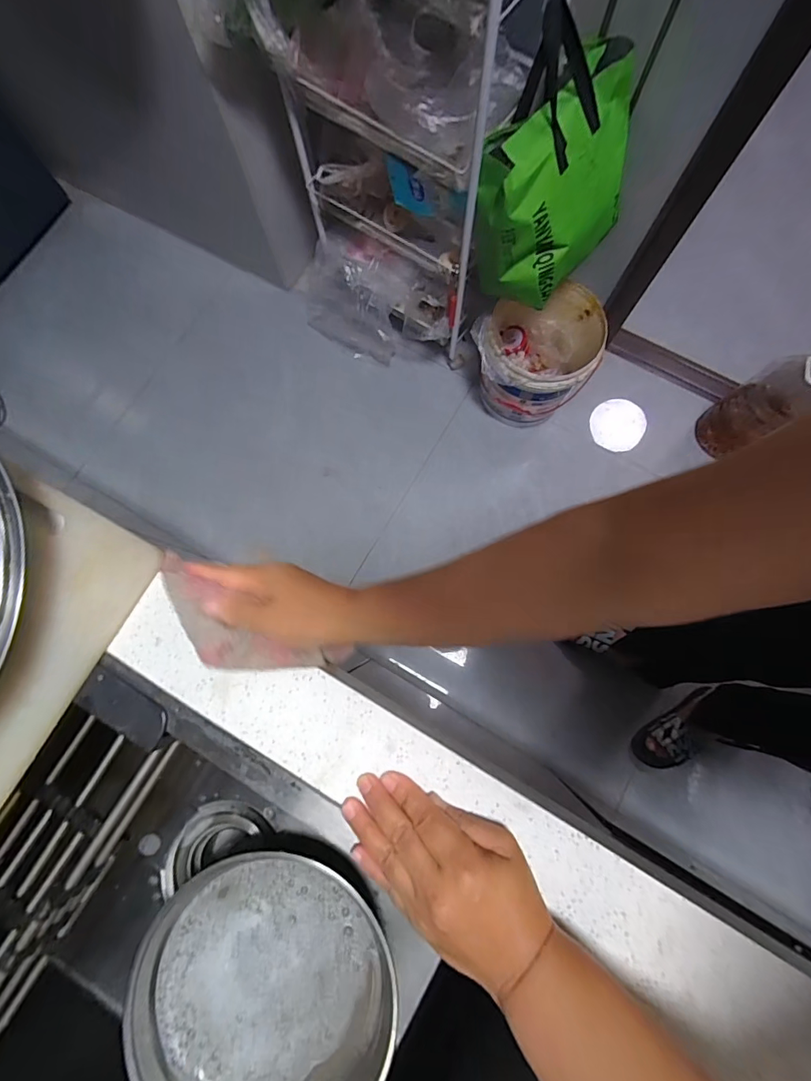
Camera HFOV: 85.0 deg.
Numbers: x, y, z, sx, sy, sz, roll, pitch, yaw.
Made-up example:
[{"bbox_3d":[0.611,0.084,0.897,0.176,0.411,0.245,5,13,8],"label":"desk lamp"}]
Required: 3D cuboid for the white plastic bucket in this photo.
[{"bbox_3d":[0.306,-0.445,1.118,0.281,0.282,0.261,0,78,1],"label":"white plastic bucket"}]

